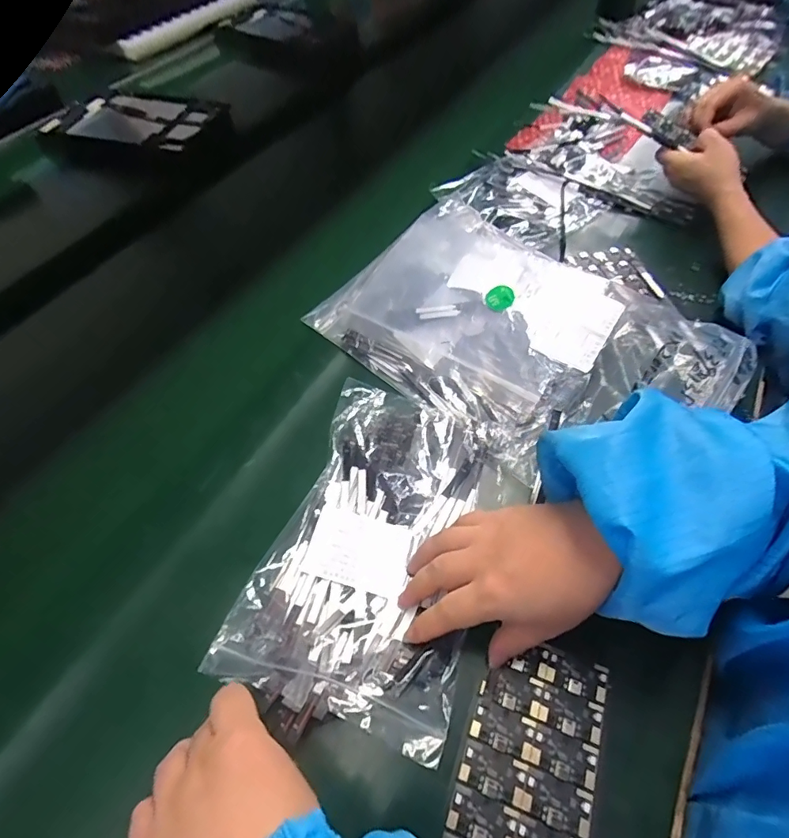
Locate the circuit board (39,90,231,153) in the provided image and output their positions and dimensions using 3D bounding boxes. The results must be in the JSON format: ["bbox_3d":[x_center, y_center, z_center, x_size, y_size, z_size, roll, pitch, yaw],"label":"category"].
[{"bbox_3d":[-0.400,-0.462,0.721,0.230,0.036,0.151,14,57,10],"label":"circuit board"}]

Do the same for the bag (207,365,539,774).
[{"bbox_3d":[-0.007,0.086,0.330,0.151,0.030,0.233,17,58,12],"label":"bag"}]

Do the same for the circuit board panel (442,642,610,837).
[{"bbox_3d":[0.078,0.201,0.269,0.073,0.004,0.131,17,58,13],"label":"circuit board panel"}]

